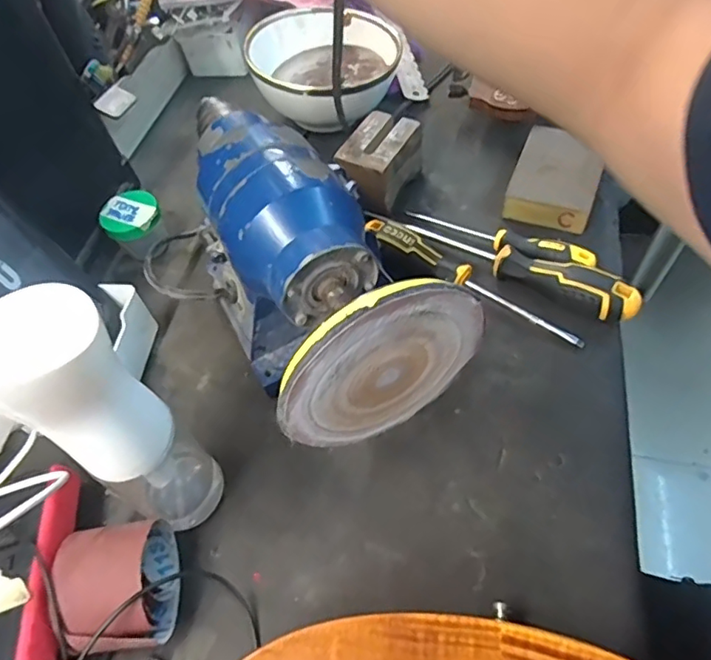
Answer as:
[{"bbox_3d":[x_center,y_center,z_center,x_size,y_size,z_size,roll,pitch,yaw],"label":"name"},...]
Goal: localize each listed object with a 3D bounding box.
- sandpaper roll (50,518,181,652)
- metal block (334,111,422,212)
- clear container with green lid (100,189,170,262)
[{"bbox_3d":[-0.137,0.149,0.323,0.055,0.046,0.067,-16,56,-4],"label":"sandpaper roll"},{"bbox_3d":[0.021,-0.152,0.502,0.057,0.055,0.075,26,63,23],"label":"metal block"},{"bbox_3d":[-0.195,-0.090,0.503,0.048,0.050,0.057,-23,56,-9],"label":"clear container with green lid"}]

